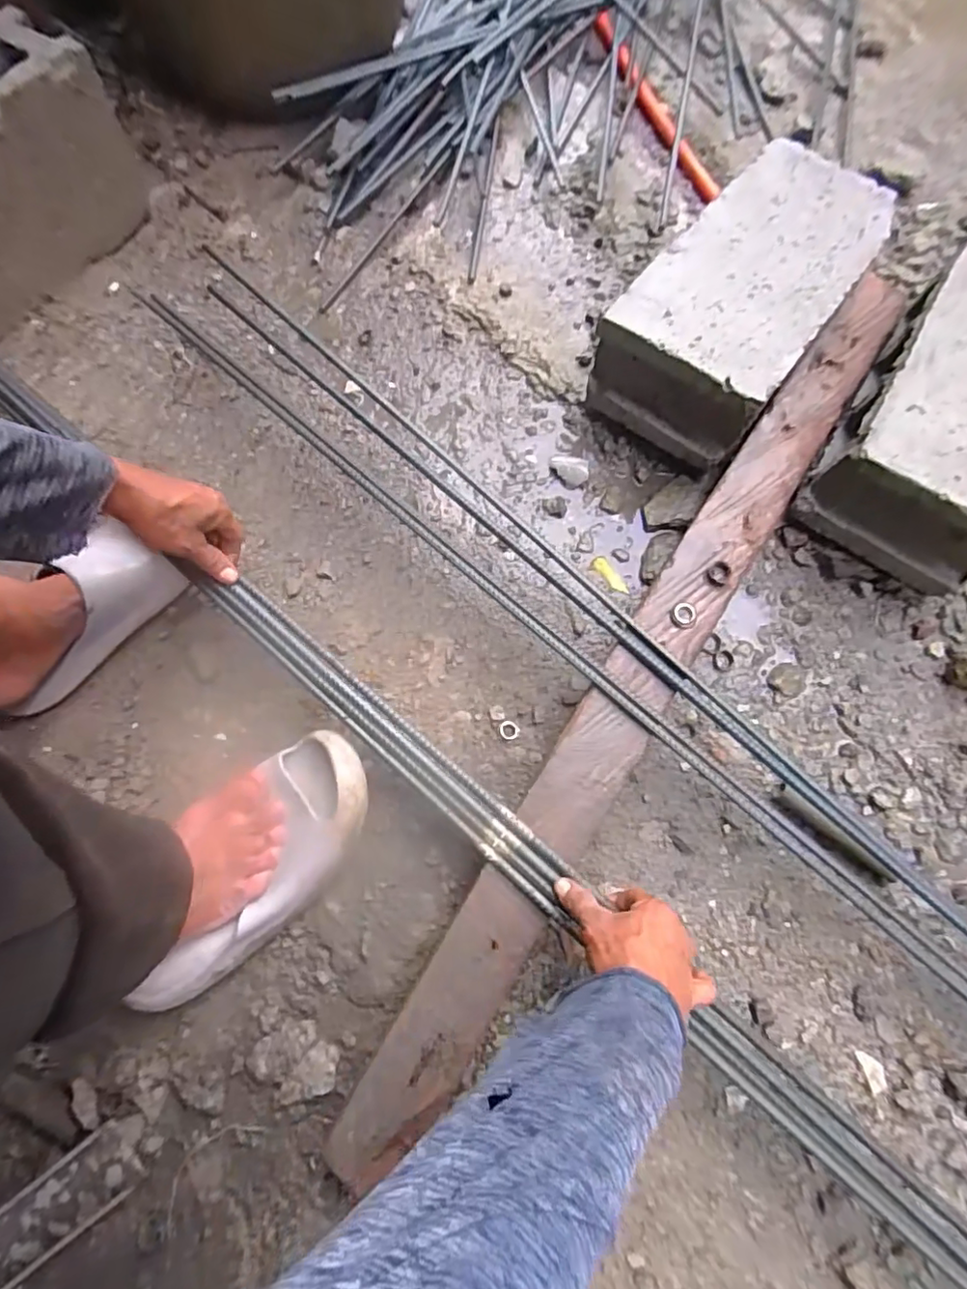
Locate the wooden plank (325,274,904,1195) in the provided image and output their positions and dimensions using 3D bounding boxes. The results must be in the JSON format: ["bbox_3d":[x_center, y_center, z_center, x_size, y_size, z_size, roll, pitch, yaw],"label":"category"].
[{"bbox_3d":[0.184,-0.002,0.587,0.072,0.033,1.057,32,77,8],"label":"wooden plank"}]

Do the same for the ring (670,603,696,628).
[{"bbox_3d":[0.213,-0.031,0.595,0.024,0.005,0.028,31,77,8],"label":"ring"}]

